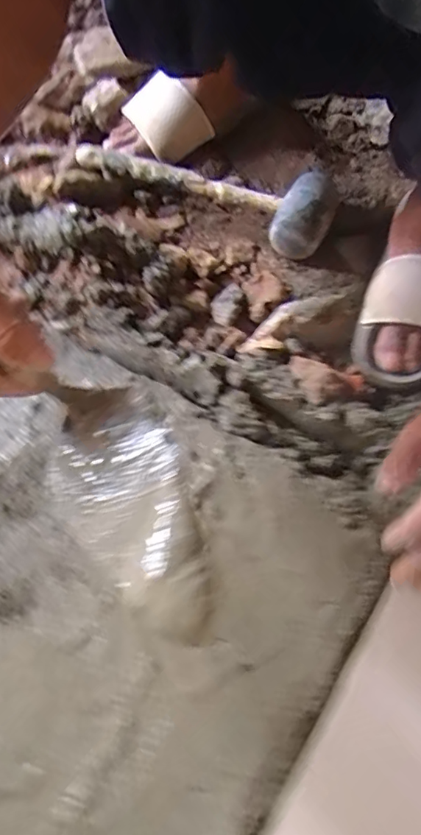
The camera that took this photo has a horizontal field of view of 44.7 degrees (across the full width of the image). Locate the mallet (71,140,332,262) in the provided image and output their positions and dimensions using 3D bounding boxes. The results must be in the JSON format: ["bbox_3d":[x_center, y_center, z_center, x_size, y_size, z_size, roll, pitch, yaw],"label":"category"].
[{"bbox_3d":[-0.005,-0.277,0.604,0.304,0.057,0.107,23,72,10],"label":"mallet"}]

